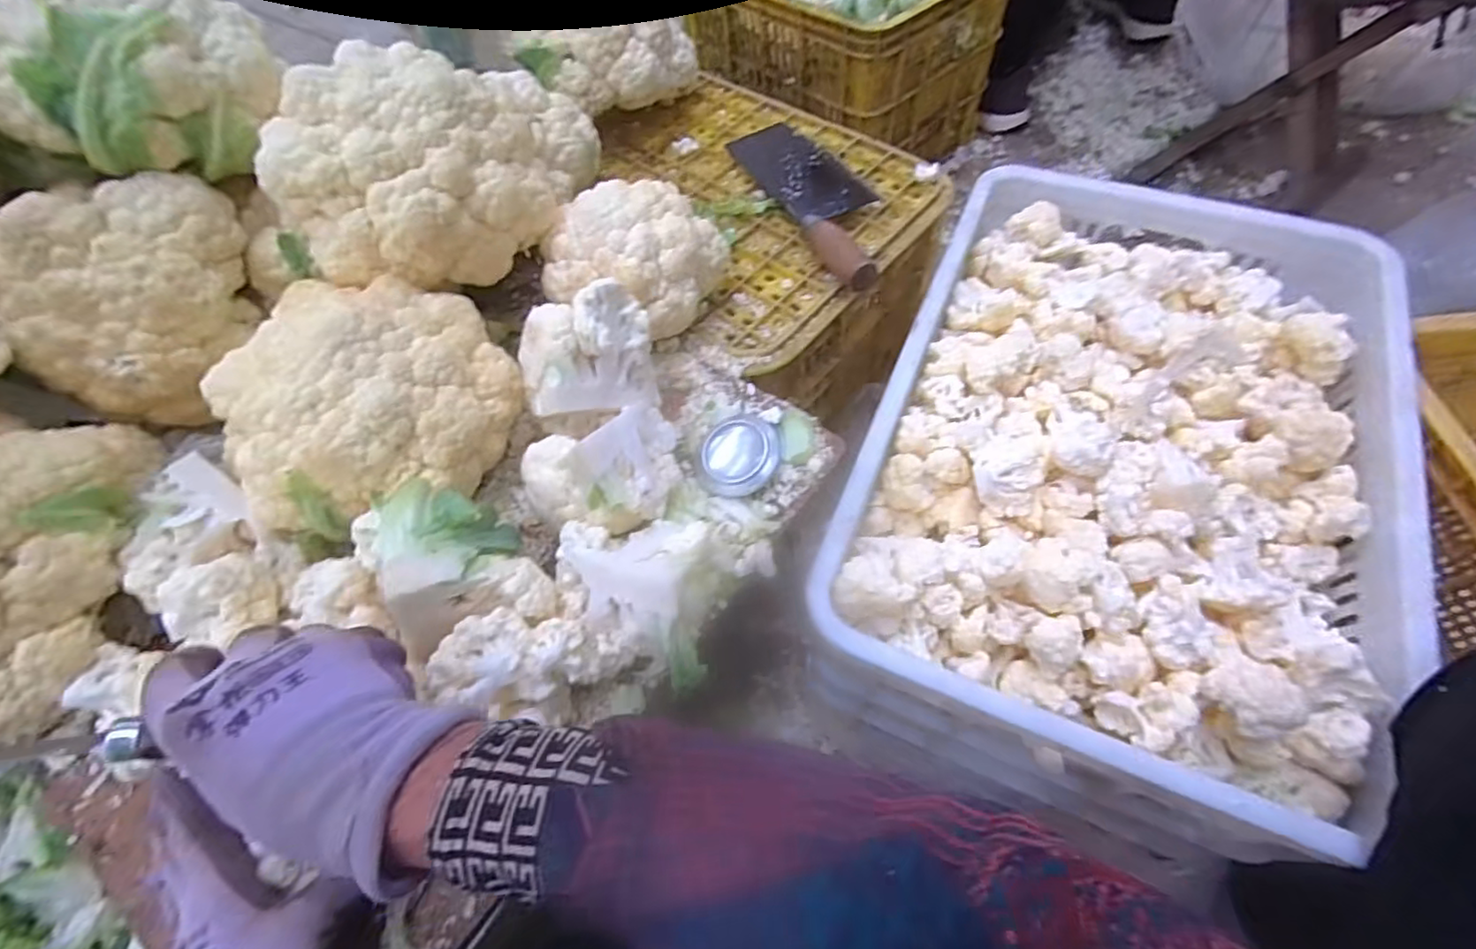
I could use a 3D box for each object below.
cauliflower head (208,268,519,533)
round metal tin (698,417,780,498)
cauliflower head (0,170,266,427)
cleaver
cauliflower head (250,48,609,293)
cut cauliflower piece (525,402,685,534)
[{"bbox_3d":[-0.249,-0.051,0.413,0.165,0.085,0.151,-1,59,2],"label":"cauliflower head"},{"bbox_3d":[0.000,-0.015,0.459,0.060,0.031,0.062,-1,59,2],"label":"round metal tin"},{"bbox_3d":[-0.429,-0.127,0.446,0.132,0.124,0.140,-1,59,2],"label":"cauliflower head"},{"bbox_3d":[0.079,-0.283,0.615,0.090,0.035,0.285,-22,60,-10],"label":"cleaver"},{"bbox_3d":[-0.222,-0.220,0.448,0.140,0.115,0.190,24,63,16],"label":"cauliflower head"},{"bbox_3d":[-0.086,-0.007,0.416,0.105,0.066,0.079,-26,61,-12],"label":"cut cauliflower piece"}]

